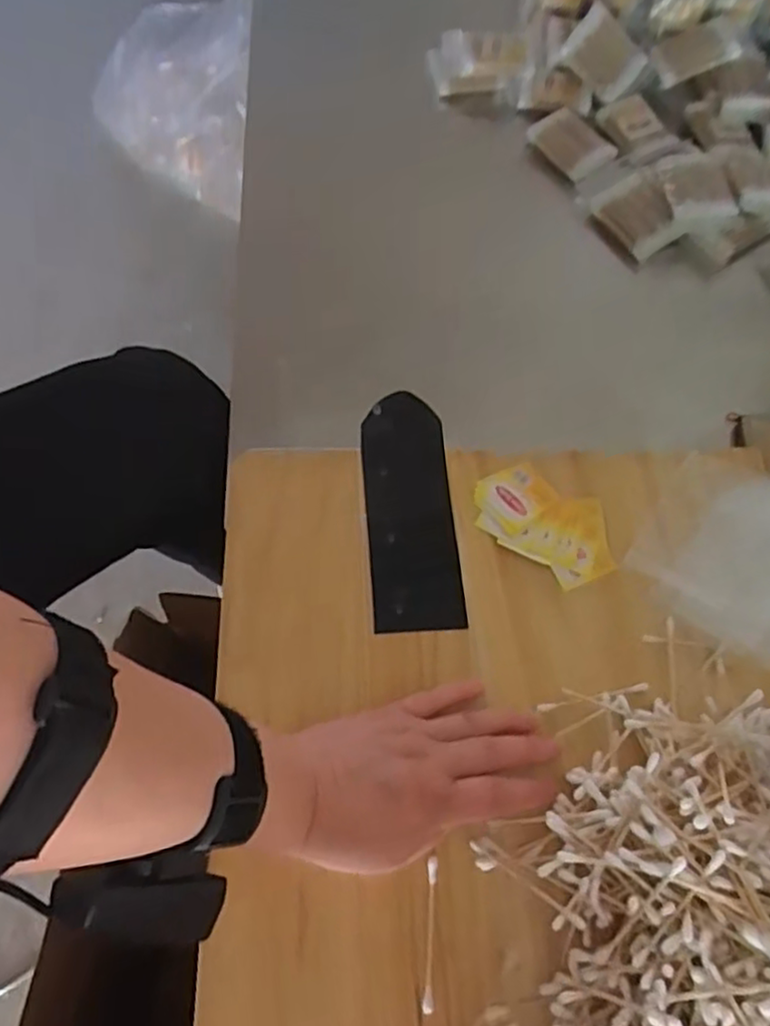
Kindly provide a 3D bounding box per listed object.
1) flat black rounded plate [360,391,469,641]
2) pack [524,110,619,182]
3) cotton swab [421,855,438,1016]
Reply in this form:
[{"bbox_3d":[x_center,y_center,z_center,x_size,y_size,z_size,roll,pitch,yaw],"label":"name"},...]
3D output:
[{"bbox_3d":[0.017,-0.005,0.478,0.060,0.005,0.179,-4,67,-3],"label":"flat black rounded plate"},{"bbox_3d":[0.186,-0.370,0.671,0.055,0.018,0.077,-35,72,-15],"label":"pack"},{"bbox_3d":[0.025,0.231,0.369,0.006,0.004,0.073,4,67,0],"label":"cotton swab"}]

